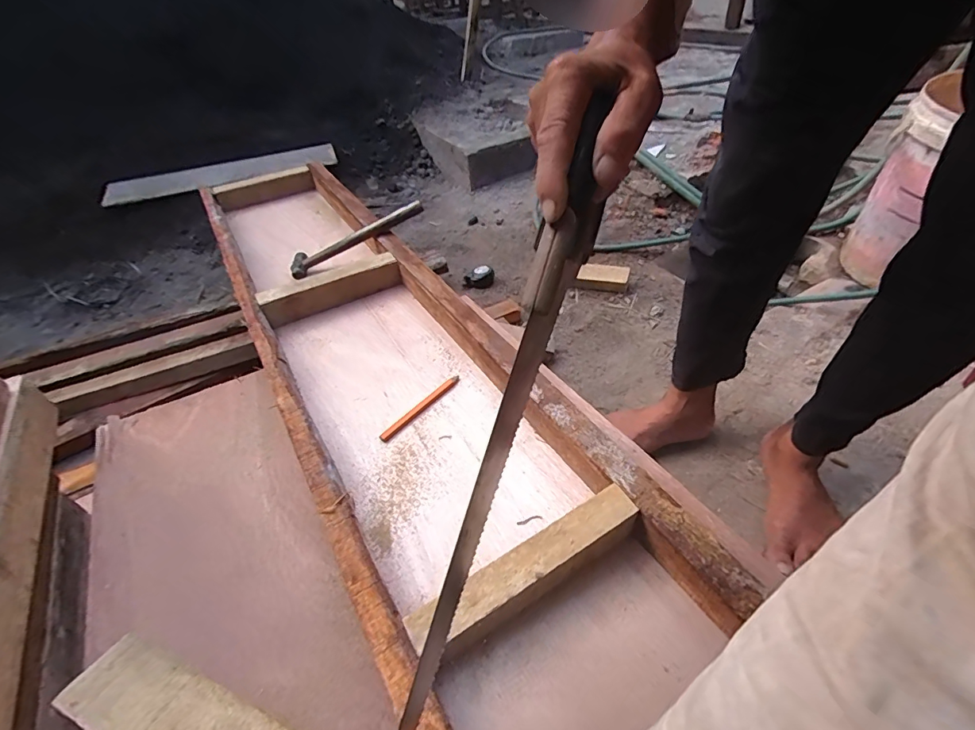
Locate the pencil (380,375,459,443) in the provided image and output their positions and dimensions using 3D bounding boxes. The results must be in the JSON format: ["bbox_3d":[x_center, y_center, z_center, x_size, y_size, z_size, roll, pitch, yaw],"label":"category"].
[{"bbox_3d":[-0.092,0.058,0.636,0.015,0.004,0.145,27,53,30],"label":"pencil"}]

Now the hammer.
[{"bbox_3d":[-0.261,-0.257,0.912,0.283,0.031,0.069,-26,45,3],"label":"hammer"}]

